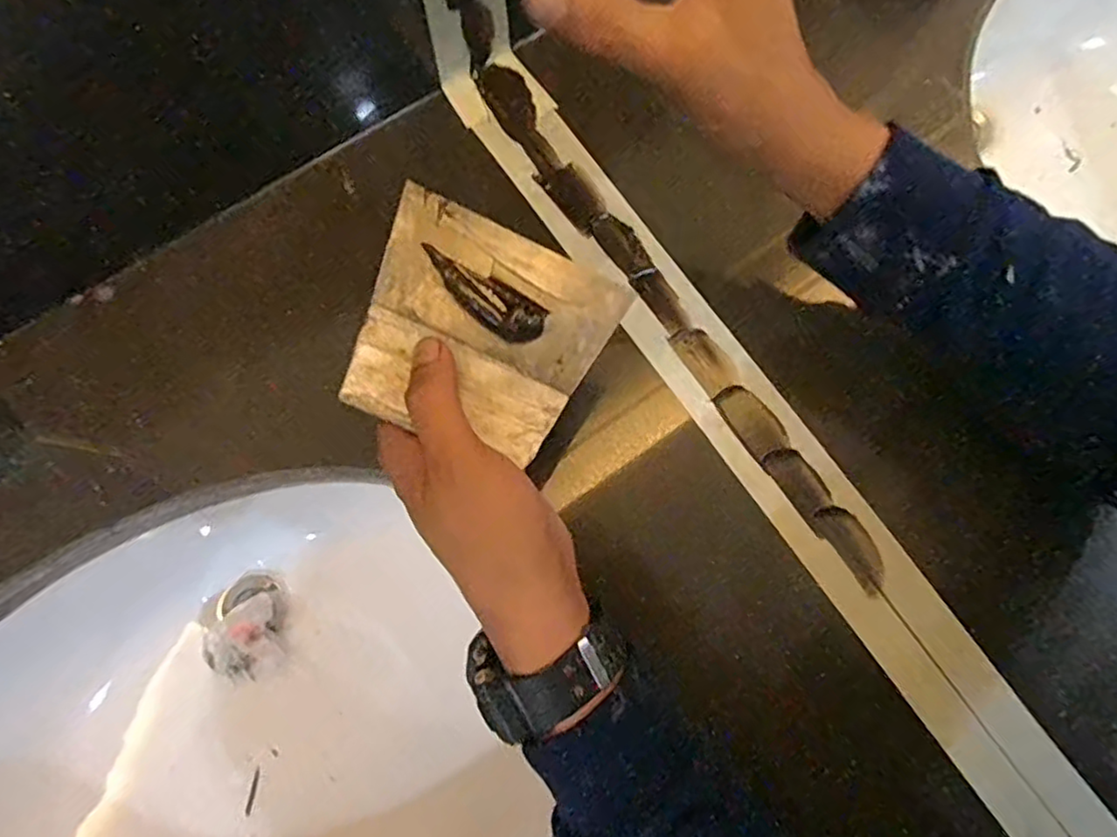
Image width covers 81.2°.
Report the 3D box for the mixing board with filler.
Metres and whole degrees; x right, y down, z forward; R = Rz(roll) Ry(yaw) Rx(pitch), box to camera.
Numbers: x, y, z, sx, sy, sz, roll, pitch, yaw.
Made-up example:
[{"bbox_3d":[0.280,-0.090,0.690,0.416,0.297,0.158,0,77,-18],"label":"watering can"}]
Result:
[{"bbox_3d":[-0.032,-0.038,0.285,0.104,0.006,0.098,23,80,-8],"label":"mixing board with filler"}]

